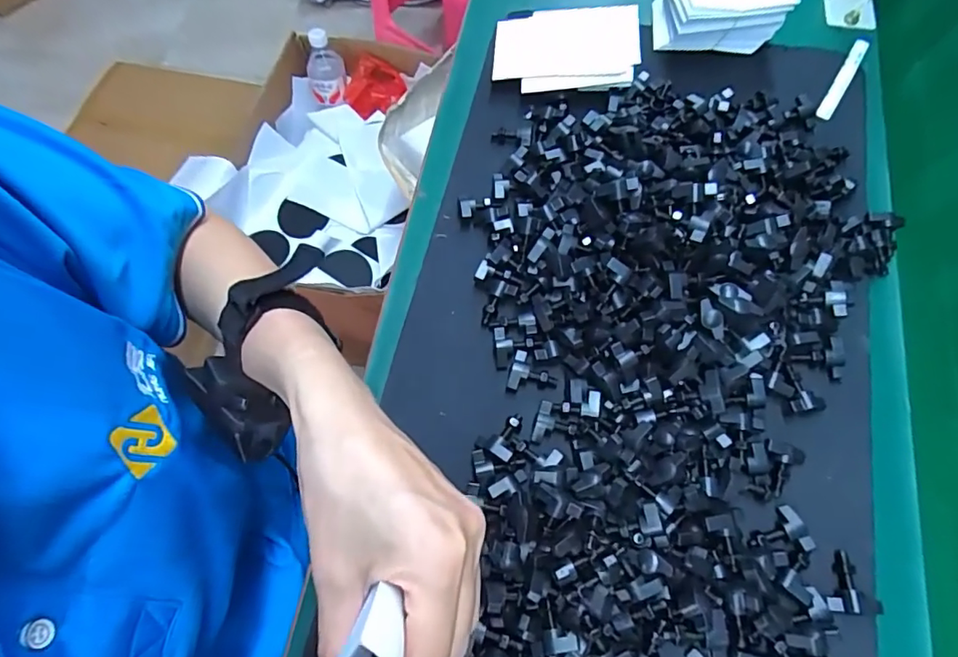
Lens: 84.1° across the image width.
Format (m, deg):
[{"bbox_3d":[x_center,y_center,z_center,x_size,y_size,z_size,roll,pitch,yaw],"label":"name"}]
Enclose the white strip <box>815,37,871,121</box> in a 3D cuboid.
[{"bbox_3d":[0.296,-0.204,0.428,0.013,0.010,0.108,31,73,13],"label":"white strip"}]

